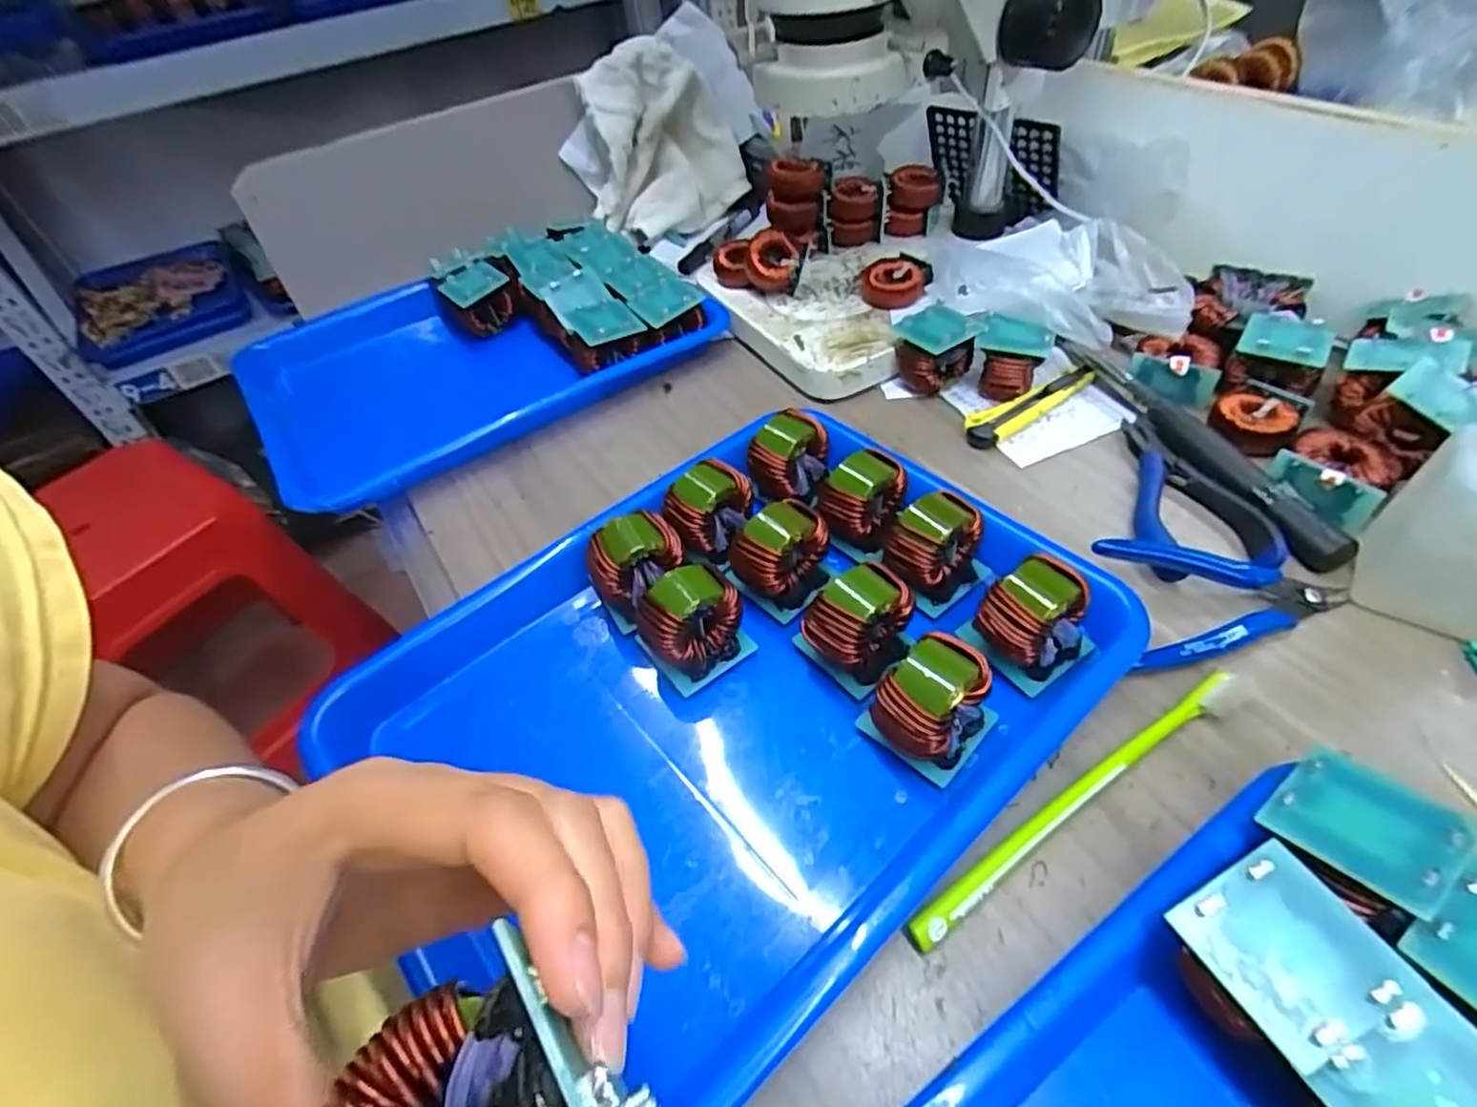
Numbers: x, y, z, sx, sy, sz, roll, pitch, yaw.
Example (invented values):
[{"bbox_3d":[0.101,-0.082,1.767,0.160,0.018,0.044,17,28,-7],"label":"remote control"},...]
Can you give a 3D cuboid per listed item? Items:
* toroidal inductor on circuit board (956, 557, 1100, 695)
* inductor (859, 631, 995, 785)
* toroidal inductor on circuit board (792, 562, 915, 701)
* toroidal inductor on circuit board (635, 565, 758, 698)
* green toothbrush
[{"bbox_3d":[0.134,0.034,0.324,0.044,0.055,0.041,-28,51,-19],"label":"toroidal inductor on circuit board"},{"bbox_3d":[0.083,0.065,0.299,0.050,0.049,0.047,-32,52,-22],"label":"inductor"},{"bbox_3d":[0.056,0.033,0.331,0.047,0.048,0.046,-36,54,-25],"label":"toroidal inductor on circuit board"},{"bbox_3d":[-0.023,0.035,0.338,0.045,0.049,0.039,-32,52,-22],"label":"toroidal inductor on circuit board"},{"bbox_3d":[0.144,0.101,0.286,0.187,0.014,0.014,-27,50,-18],"label":"green toothbrush"}]

